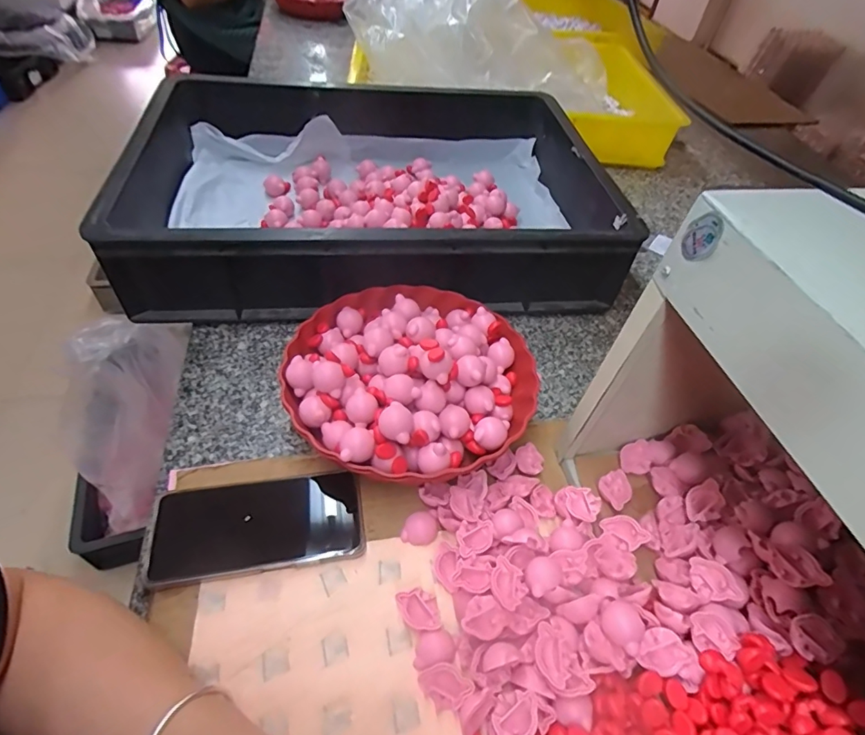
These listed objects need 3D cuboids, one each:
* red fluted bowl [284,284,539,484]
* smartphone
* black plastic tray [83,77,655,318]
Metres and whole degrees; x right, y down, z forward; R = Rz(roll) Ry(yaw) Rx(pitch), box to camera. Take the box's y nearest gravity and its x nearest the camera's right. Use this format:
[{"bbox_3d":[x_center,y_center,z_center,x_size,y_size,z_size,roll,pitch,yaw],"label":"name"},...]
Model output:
[{"bbox_3d":[-0.020,0.000,0.475,0.234,0.085,0.237,-5,49,-8],"label":"red fluted bowl"},{"bbox_3d":[-0.146,0.129,0.402,0.167,0.017,0.082,-7,49,-10],"label":"smartphone"},{"bbox_3d":[-0.078,-0.252,0.668,0.572,0.133,0.437,-6,49,-9],"label":"black plastic tray"}]

